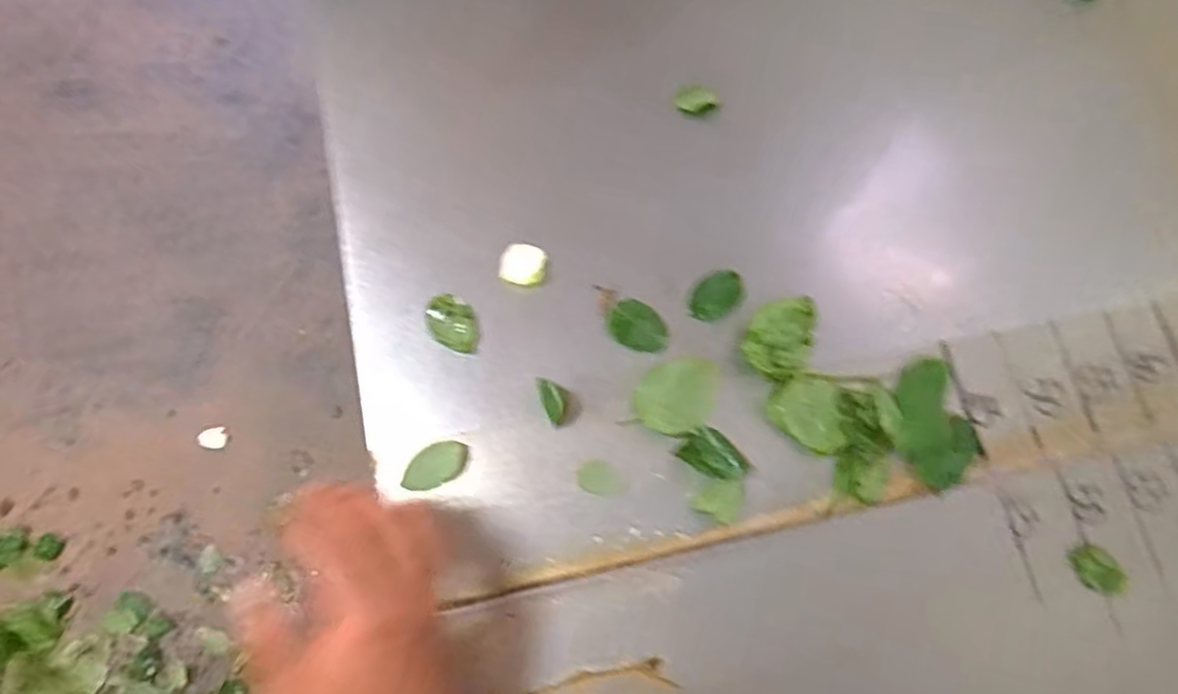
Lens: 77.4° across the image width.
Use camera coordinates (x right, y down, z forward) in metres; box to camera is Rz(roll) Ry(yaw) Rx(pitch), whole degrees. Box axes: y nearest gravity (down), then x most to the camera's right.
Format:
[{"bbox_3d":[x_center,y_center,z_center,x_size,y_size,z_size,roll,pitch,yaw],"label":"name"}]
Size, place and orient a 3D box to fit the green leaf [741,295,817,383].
[{"bbox_3d":[0.152,-0.009,0.576,0.050,0.012,0.067,28,75,2],"label":"green leaf"}]

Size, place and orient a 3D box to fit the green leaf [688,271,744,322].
[{"bbox_3d":[0.102,-0.041,0.590,0.050,0.004,0.032,-31,98,-11],"label":"green leaf"}]

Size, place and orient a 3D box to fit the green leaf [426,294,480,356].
[{"bbox_3d":[-0.102,-0.017,0.559,0.033,0.010,0.050,-24,79,-11],"label":"green leaf"}]

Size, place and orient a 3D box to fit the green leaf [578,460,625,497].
[{"bbox_3d":[0.010,0.097,0.545,0.033,0.005,0.024,19,75,0],"label":"green leaf"}]

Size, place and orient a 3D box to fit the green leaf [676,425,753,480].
[{"bbox_3d":[0.095,0.080,0.544,0.049,0.007,0.032,32,75,3],"label":"green leaf"}]

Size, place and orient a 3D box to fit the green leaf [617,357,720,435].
[{"bbox_3d":[0.065,0.035,0.552,0.059,0.012,0.060,16,75,-1],"label":"green leaf"}]

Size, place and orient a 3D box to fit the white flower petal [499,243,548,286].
[{"bbox_3d":[-0.050,-0.064,0.574,0.034,0.009,0.032,1,76,-5],"label":"white flower petal"}]

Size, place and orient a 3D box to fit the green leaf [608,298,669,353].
[{"bbox_3d":[0.039,-0.015,0.575,0.048,0.010,0.037,37,76,4],"label":"green leaf"}]

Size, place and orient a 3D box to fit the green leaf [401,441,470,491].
[{"bbox_3d":[-0.110,0.086,0.527,0.050,0.011,0.027,-28,80,-11],"label":"green leaf"}]

